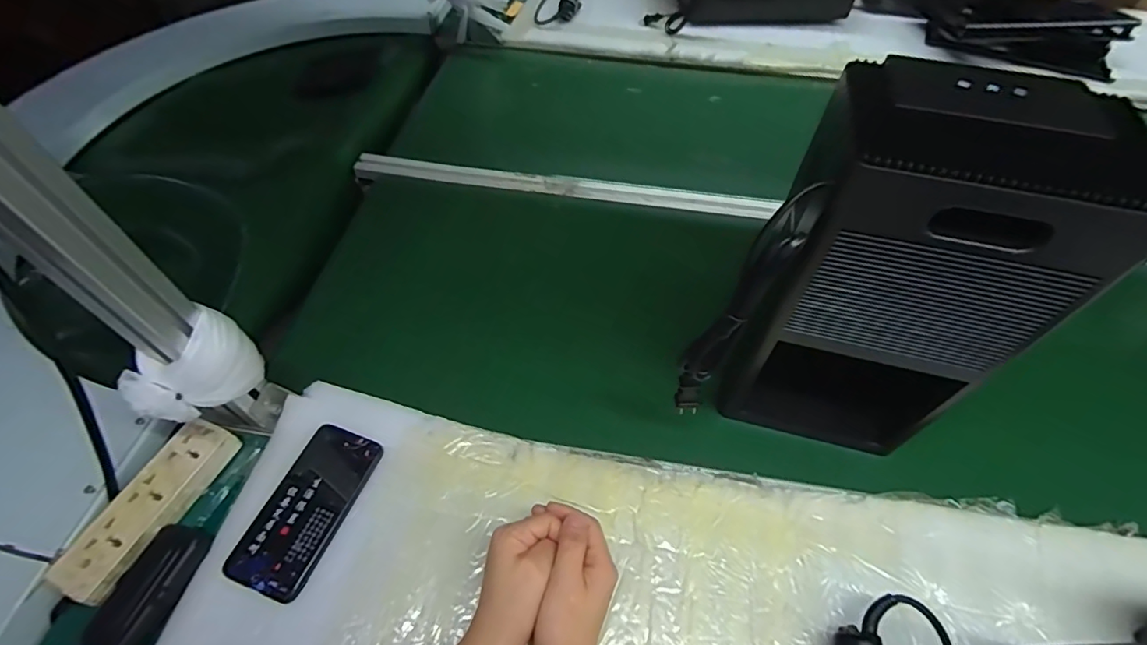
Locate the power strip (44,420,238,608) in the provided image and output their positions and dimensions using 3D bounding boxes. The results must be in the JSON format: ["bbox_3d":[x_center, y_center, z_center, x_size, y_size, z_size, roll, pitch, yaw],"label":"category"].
[{"bbox_3d":[-0.406,0.175,0.494,0.051,0.025,0.167,20,56,12],"label":"power strip"}]

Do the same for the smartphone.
[{"bbox_3d":[-0.257,0.178,0.498,0.078,0.010,0.154,17,56,10],"label":"smartphone"}]

